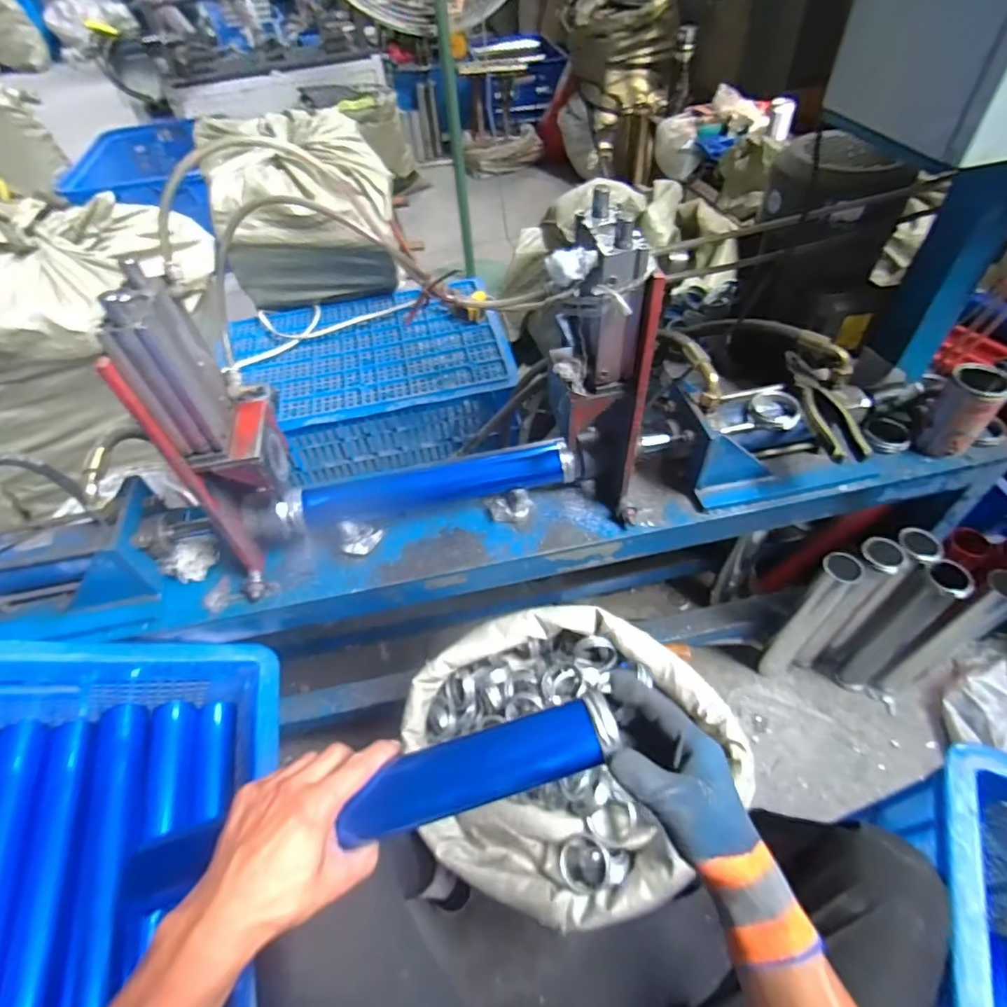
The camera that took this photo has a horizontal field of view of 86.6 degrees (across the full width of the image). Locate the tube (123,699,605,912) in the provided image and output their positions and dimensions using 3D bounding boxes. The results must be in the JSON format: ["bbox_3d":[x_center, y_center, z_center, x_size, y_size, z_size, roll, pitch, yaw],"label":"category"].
[{"bbox_3d":[-0.102,0.232,0.412,0.362,0.046,0.049,-18,50,-1],"label":"tube"}]

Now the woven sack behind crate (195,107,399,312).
[{"bbox_3d":[-0.444,-0.668,1.257,0.366,0.369,0.325,-11,50,-4],"label":"woven sack behind crate"}]

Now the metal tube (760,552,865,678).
[{"bbox_3d":[0.512,0.200,0.905,0.059,0.337,0.056,-38,56,-24],"label":"metal tube"}]

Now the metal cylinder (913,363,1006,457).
[{"bbox_3d":[0.595,-0.110,0.703,0.057,0.131,0.065,-38,56,-24],"label":"metal cylinder"}]

